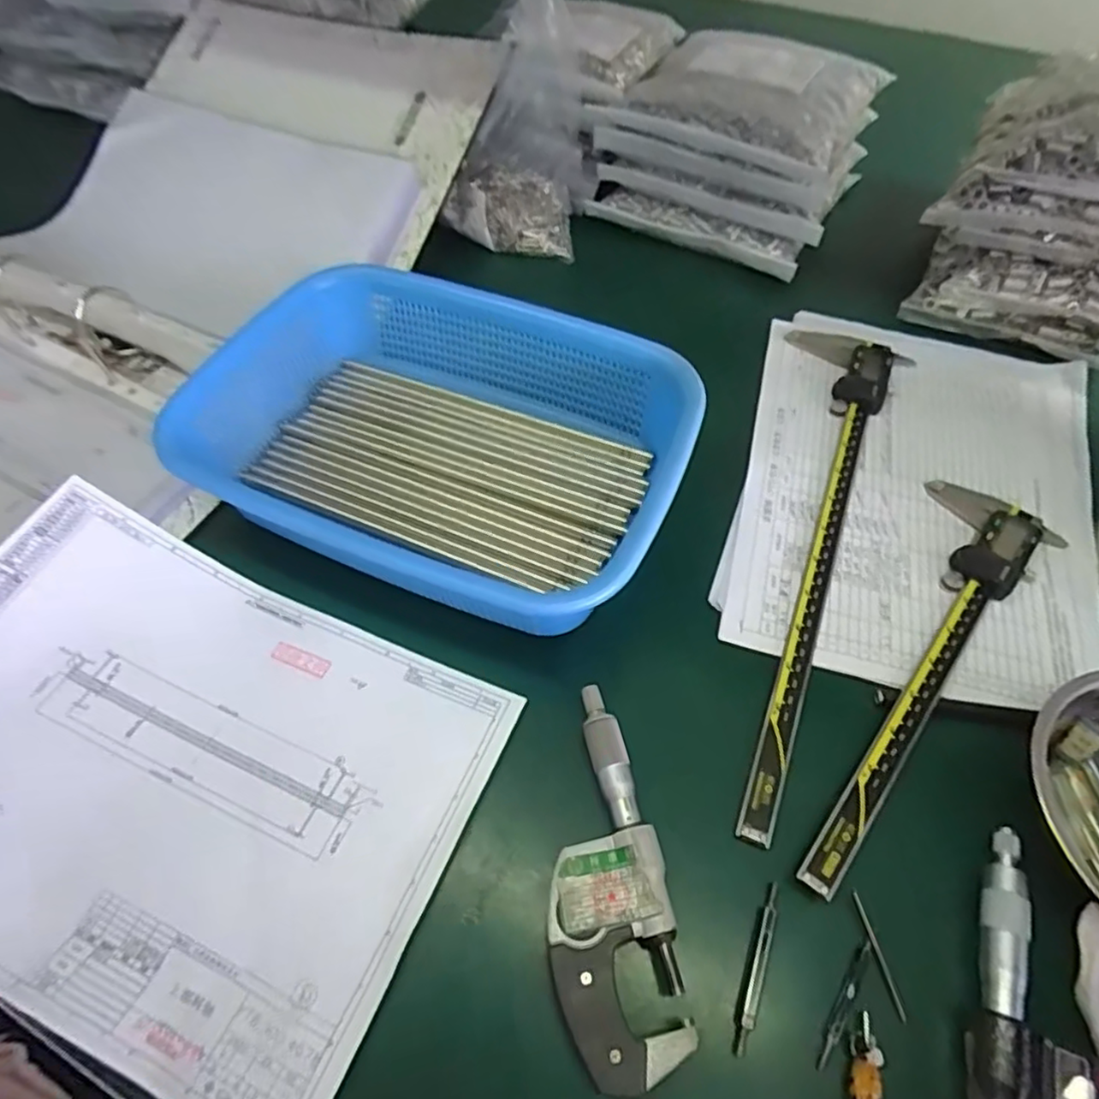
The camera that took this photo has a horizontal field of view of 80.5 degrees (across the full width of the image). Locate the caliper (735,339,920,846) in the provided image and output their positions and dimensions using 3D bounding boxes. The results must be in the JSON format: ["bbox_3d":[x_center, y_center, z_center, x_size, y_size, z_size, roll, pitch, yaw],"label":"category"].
[{"bbox_3d":[0.154,-0.018,0.412,0.082,0.016,0.381,23,60,13],"label":"caliper"}]

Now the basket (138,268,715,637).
[{"bbox_3d":[-0.062,-0.071,0.413,0.288,0.069,0.198,21,60,12],"label":"basket"}]

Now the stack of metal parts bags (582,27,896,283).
[{"bbox_3d":[0.155,-0.359,0.575,0.211,0.118,0.169,23,60,13],"label":"stack of metal parts bags"}]

